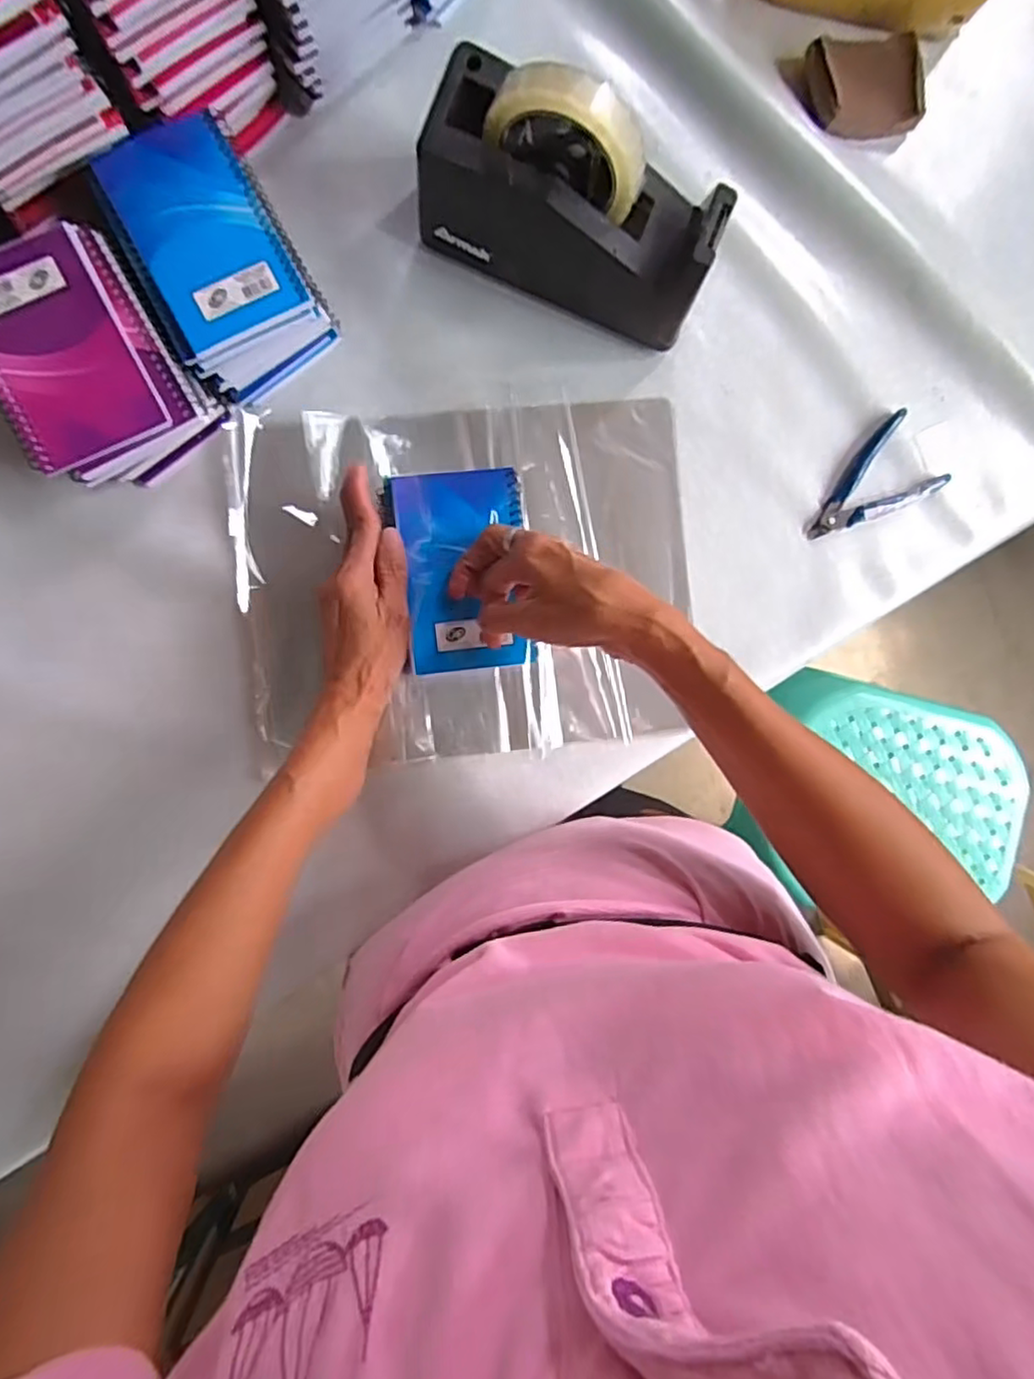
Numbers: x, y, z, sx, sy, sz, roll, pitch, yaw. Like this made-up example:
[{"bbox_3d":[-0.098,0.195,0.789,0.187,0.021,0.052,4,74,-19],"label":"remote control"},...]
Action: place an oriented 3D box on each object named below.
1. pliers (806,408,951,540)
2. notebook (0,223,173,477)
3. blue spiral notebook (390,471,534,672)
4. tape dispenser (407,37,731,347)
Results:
[{"bbox_3d":[0.281,-0.157,0.524,0.116,0.017,0.068,-41,95,-5],"label":"pliers"},{"bbox_3d":[-0.285,-0.213,0.410,0.084,0.014,0.146,-26,93,-6],"label":"notebook"},{"bbox_3d":[-0.034,-0.079,0.443,0.081,0.015,0.130,-7,90,-7],"label":"blue spiral notebook"},{"bbox_3d":[0.039,-0.325,0.445,0.199,0.128,0.075,21,88,-6],"label":"tape dispenser"}]

